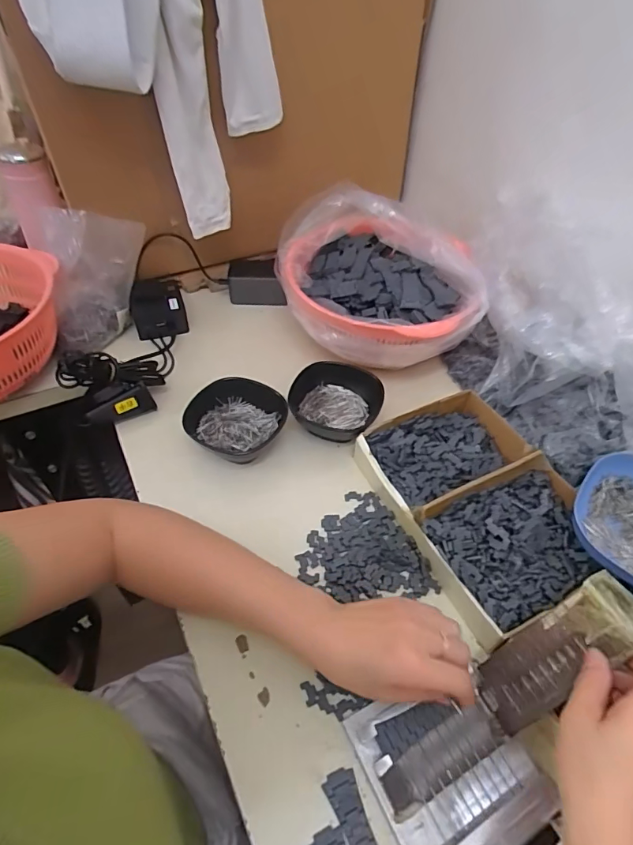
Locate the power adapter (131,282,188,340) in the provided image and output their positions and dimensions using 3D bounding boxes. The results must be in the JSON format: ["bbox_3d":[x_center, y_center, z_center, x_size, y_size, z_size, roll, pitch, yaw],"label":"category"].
[{"bbox_3d":[-0.231,-0.164,0.672,0.072,0.054,0.065,-16,51,-16],"label":"power adapter"}]

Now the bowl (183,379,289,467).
[{"bbox_3d":[-0.091,0.000,0.541,0.106,0.052,0.105,1,49,-2],"label":"bowl"}]

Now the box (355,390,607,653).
[{"bbox_3d":[0.223,0.154,0.398,0.185,0.045,0.476,-19,52,-18],"label":"box"}]

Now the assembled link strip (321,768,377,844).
[{"bbox_3d":[0.031,0.292,0.320,0.022,0.004,0.085,-17,52,-17],"label":"assembled link strip"}]

